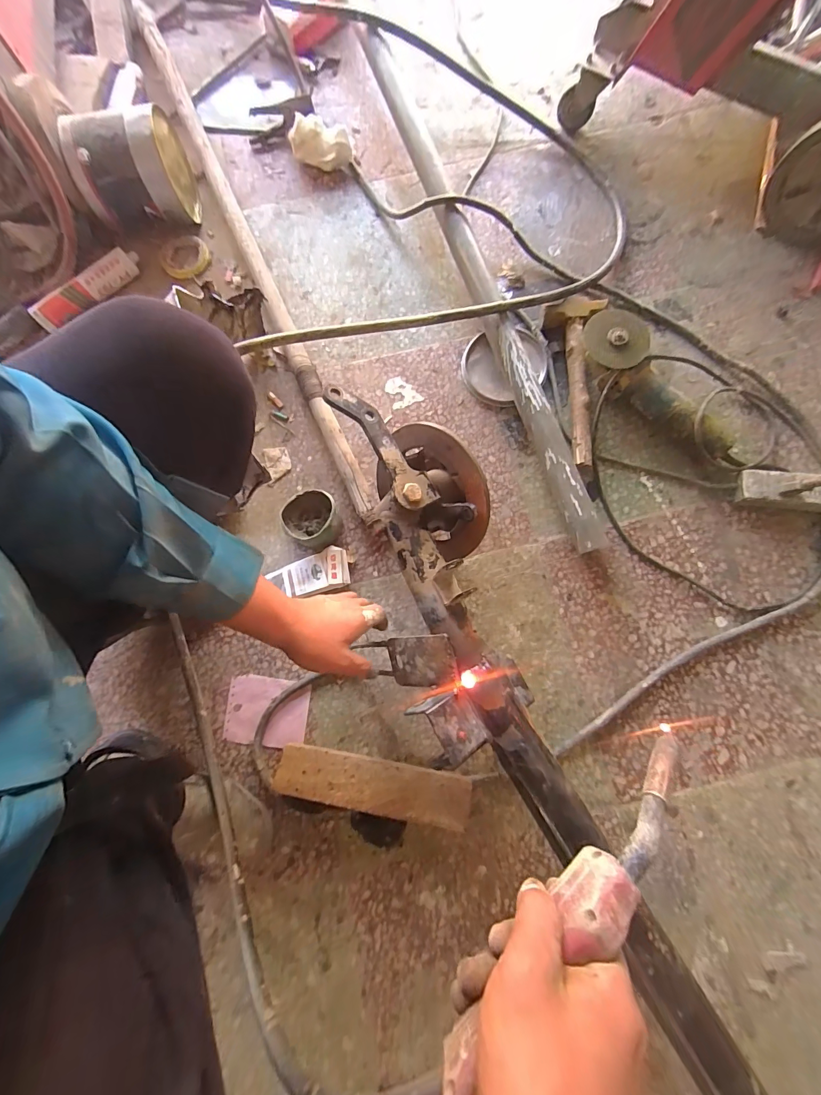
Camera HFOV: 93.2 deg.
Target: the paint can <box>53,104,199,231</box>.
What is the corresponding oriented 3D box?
[{"bbox_3d":[-0.510,-0.693,0.719,0.175,0.148,0.175,0,79,1],"label":"paint can"}]

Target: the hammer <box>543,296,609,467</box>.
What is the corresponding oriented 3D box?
[{"bbox_3d":[0.279,-0.288,0.671,0.100,0.044,0.316,6,79,2],"label":"hammer"}]

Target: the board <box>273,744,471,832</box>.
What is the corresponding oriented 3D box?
[{"bbox_3d":[-0.054,0.325,0.529,0.260,0.017,0.063,7,64,7],"label":"board"}]

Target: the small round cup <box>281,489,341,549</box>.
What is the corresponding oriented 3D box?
[{"bbox_3d":[-0.157,-0.045,0.626,0.084,0.058,0.081,0,79,1],"label":"small round cup"}]

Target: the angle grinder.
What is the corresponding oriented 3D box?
[{"bbox_3d":[0.414,-0.249,0.633,0.333,0.095,0.090,39,83,9],"label":"angle grinder"}]

